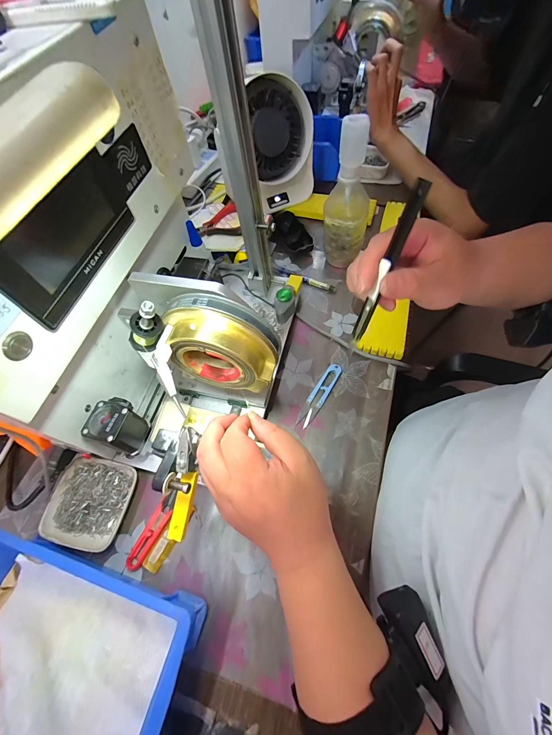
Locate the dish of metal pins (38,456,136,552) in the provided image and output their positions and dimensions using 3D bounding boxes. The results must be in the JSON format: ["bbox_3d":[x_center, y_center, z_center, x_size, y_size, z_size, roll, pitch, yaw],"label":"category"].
[{"bbox_3d":[-0.231,0.166,0.382,0.092,0.016,0.097,9,63,10],"label":"dish of metal pins"}]

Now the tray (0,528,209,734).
[{"bbox_3d":[-0.211,0.282,0.288,0.243,0.075,0.175,13,63,12],"label":"tray"}]

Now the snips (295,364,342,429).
[{"bbox_3d":[0.061,0.038,0.434,0.023,0.010,0.102,27,67,18],"label":"snips"}]

